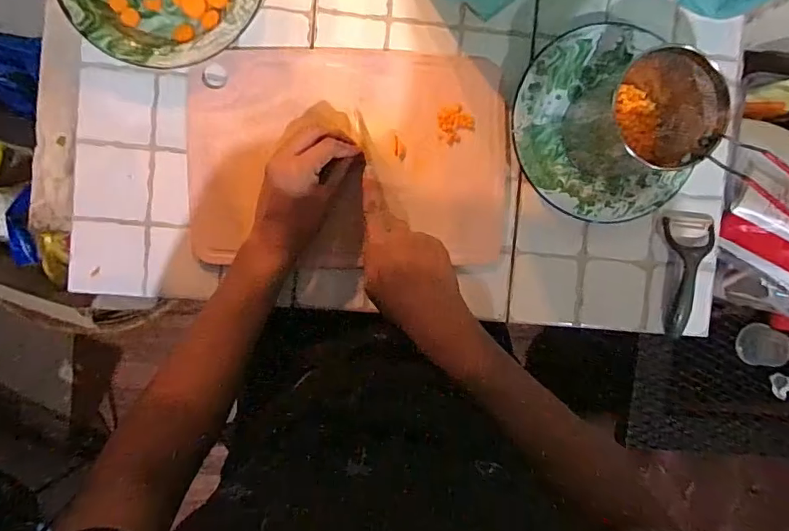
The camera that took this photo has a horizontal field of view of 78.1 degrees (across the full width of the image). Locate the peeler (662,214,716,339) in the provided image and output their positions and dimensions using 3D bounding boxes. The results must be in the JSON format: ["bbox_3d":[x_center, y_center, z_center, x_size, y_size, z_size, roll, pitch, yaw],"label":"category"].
[{"bbox_3d":[0.345,0.014,0.576,0.057,0.013,0.143,5,93,-3],"label":"peeler"}]

